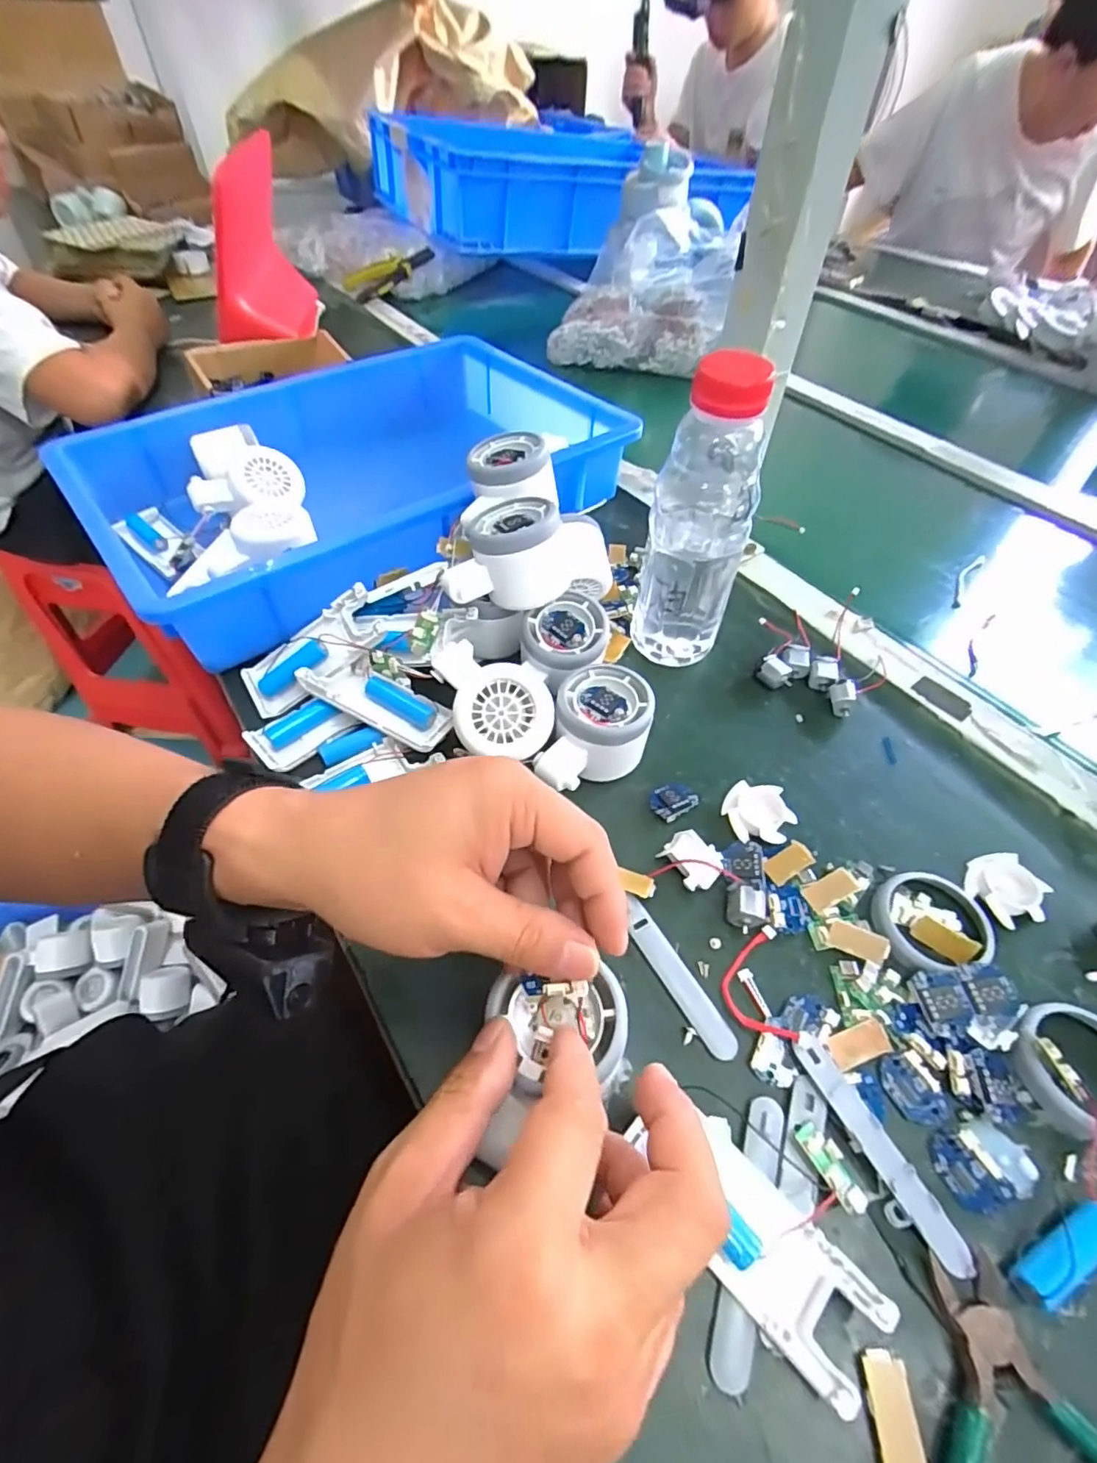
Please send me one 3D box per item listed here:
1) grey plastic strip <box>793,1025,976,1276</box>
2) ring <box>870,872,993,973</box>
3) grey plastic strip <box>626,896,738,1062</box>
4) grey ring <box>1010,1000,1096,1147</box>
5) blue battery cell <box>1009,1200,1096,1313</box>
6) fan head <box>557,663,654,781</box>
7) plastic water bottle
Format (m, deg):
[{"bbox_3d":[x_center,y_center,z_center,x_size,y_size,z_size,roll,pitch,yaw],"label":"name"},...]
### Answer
[{"bbox_3d":[0.143,0.179,0.254,0.016,0.009,0.093,-23,55,-18],"label":"grey plastic strip"},{"bbox_3d":[0.208,0.101,0.317,0.064,0.008,0.053,-11,52,-8],"label":"ring"},{"bbox_3d":[0.065,0.124,0.300,0.017,0.007,0.084,-26,56,-19],"label":"grey plastic strip"},{"bbox_3d":[0.251,0.159,0.275,0.056,0.015,0.056,0,51,0],"label":"grey ring"},{"bbox_3d":[0.207,0.207,0.231,0.055,0.015,0.018,-19,53,-15],"label":"blue battery cell"},{"bbox_3d":[0.034,0.001,0.369,0.057,0.055,0.062,-1,51,-1],"label":"fan head"},{"bbox_3d":[0.095,-0.126,0.378,0.063,0.200,0.051,12,52,10],"label":"plastic water bottle"}]

